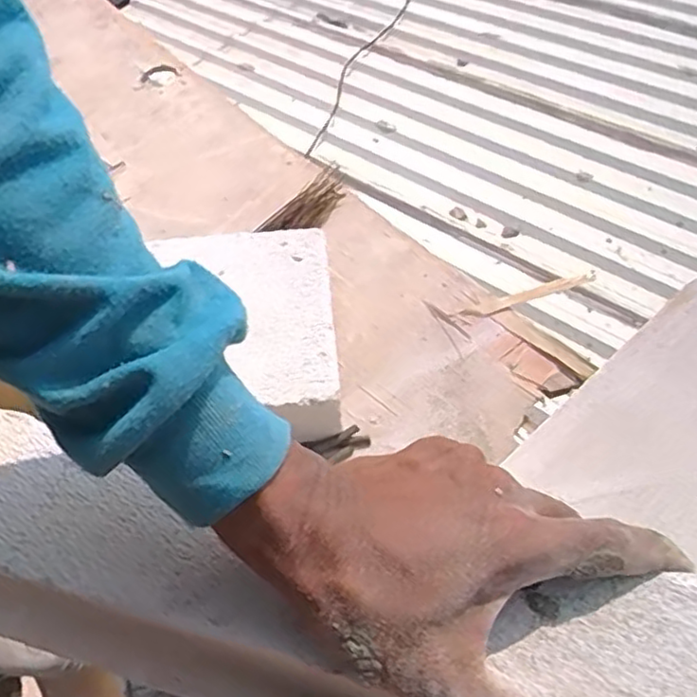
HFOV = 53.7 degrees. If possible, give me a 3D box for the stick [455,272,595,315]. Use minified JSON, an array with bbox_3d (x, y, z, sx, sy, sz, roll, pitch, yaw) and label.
[{"bbox_3d":[0.178,-0.053,0.686,0.131,0.007,0.013,-17,56,13],"label":"stick"}]

